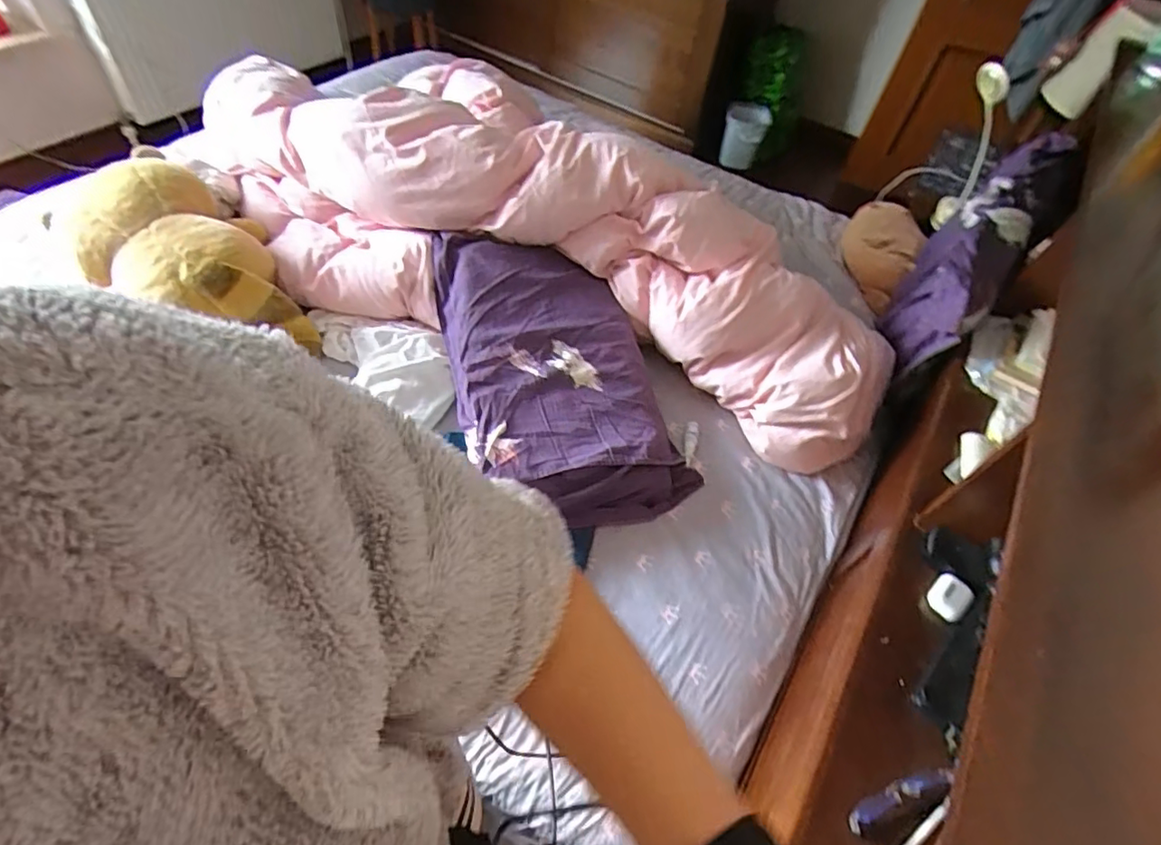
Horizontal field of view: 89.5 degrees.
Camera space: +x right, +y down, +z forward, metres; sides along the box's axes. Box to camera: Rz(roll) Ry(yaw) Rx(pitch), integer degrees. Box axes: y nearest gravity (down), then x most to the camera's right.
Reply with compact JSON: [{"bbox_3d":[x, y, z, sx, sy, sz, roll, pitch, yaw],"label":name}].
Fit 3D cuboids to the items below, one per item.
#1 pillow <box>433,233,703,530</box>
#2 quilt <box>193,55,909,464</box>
[{"bbox_3d":[-0.069,-0.112,1.145,0.396,0.105,0.672,-17,72,-18],"label":"pillow"},{"bbox_3d":[-0.121,-0.428,1.293,1.584,0.379,0.649,21,51,12],"label":"quilt"}]

